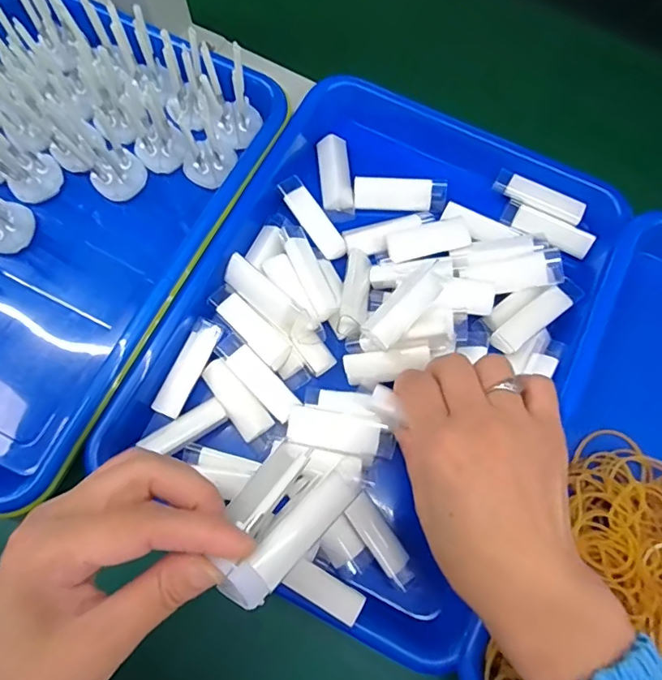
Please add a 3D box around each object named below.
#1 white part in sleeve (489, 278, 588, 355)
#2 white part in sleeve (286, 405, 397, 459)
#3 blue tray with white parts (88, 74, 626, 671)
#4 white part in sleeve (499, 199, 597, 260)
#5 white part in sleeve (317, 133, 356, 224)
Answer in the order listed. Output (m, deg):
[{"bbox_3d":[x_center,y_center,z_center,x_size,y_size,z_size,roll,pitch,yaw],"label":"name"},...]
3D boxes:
[{"bbox_3d":[0.135,-0.016,0.331,0.069,0.008,0.019,-36,77,-11],"label":"white part in sleeve"},{"bbox_3d":[0.007,0.057,0.309,0.065,0.018,0.023,11,73,2],"label":"white part in sleeve"},{"bbox_3d":[0.030,-0.011,0.336,0.241,0.045,0.335,28,74,7],"label":"blue tray with white parts"},{"bbox_3d":[0.154,-0.079,0.361,0.063,0.009,0.019,29,100,11],"label":"white part in sleeve"},{"bbox_3d":[0.004,-0.119,0.371,0.022,0.010,0.065,-6,73,-3],"label":"white part in sleeve"}]

